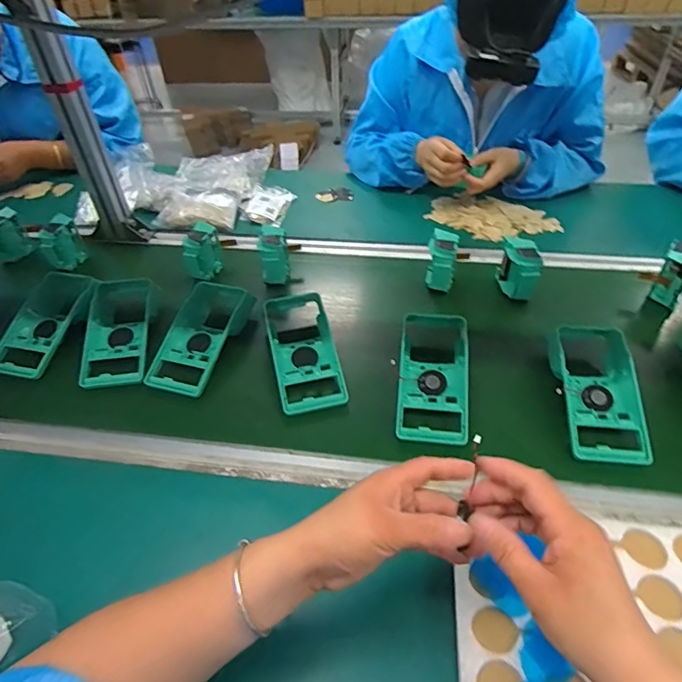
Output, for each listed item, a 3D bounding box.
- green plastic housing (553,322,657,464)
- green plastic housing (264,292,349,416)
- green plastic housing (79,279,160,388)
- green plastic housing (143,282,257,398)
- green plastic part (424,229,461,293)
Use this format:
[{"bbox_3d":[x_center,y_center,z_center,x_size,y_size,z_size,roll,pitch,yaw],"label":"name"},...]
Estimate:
[{"bbox_3d":[0.299,0.056,0.566,0.089,0.050,0.182,2,45,6],"label":"green plastic housing"},{"bbox_3d":[-0.051,0.007,0.631,0.083,0.049,0.187,-11,45,-7],"label":"green plastic housing"},{"bbox_3d":[-0.308,-0.014,0.678,0.091,0.055,0.180,-7,45,-3],"label":"green plastic housing"},{"bbox_3d":[-0.188,-0.014,0.665,0.089,0.053,0.196,14,47,17],"label":"green plastic housing"},{"bbox_3d":[0.156,-0.122,0.738,0.045,0.072,0.068,9,46,13],"label":"green plastic part"}]

